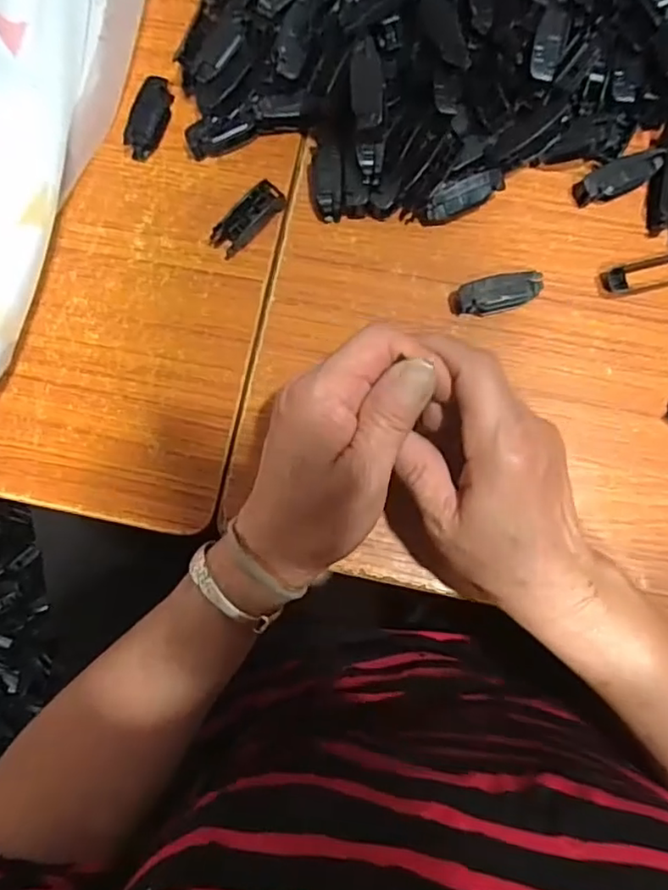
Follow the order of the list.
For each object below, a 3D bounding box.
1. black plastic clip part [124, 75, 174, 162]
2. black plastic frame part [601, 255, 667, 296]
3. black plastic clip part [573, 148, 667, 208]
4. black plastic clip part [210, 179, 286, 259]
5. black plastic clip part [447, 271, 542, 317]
[{"bbox_3d":[-0.117,-0.207,0.379,0.018,0.015,0.050,17,84,4],"label":"black plastic clip part"},{"bbox_3d":[0.188,-0.102,0.356,0.057,0.006,0.018,-13,83,1],"label":"black plastic frame part"},{"bbox_3d":[0.172,-0.160,0.362,0.051,0.016,0.020,-26,83,-1],"label":"black plastic clip part"},{"bbox_3d":[-0.052,-0.137,0.366,0.016,0.014,0.051,44,87,7],"label":"black plastic clip part"},{"bbox_3d":[0.095,-0.089,0.353,0.050,0.015,0.020,-16,83,0],"label":"black plastic clip part"}]

